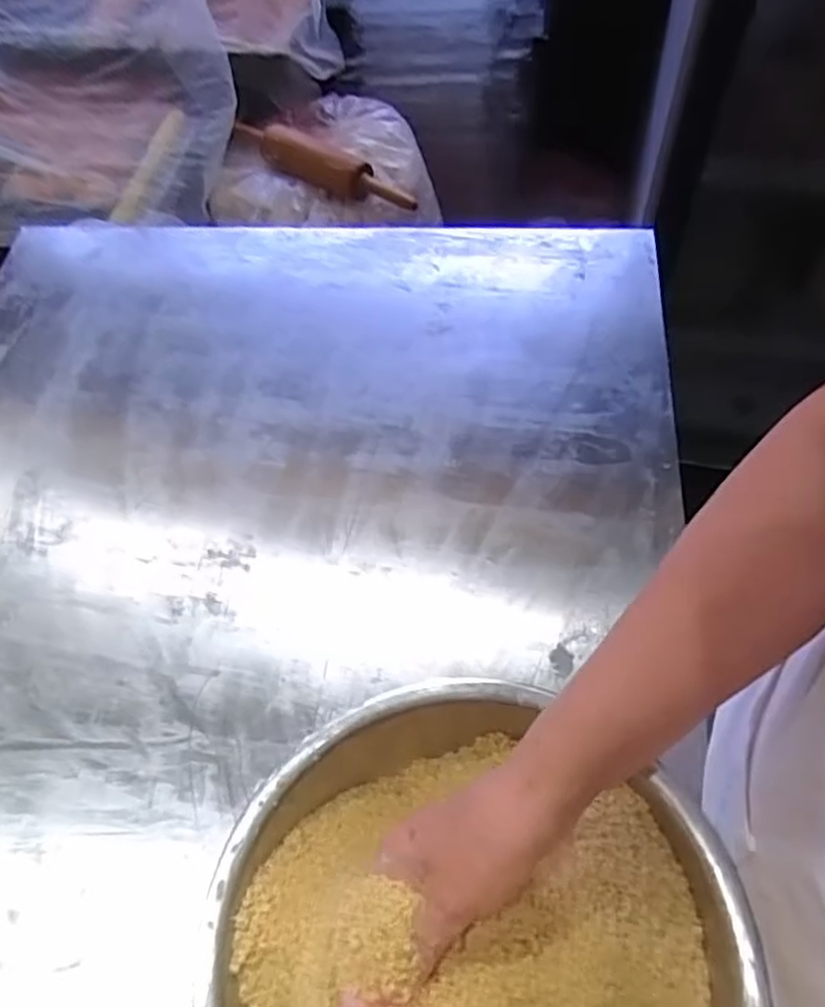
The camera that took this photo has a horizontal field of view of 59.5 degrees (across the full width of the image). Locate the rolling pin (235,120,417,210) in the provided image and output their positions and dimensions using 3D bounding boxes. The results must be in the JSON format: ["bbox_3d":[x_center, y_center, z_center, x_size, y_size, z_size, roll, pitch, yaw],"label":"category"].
[{"bbox_3d":[-0.136,-0.484,1.021,0.309,0.047,0.060,29,68,19],"label":"rolling pin"}]

